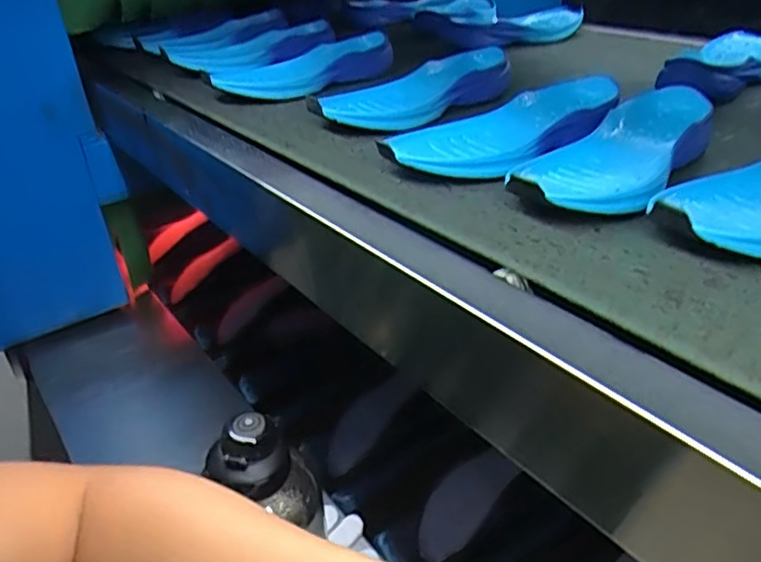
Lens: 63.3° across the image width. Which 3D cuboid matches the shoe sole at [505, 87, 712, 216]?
[{"bbox_3d":[0.204,-0.108,0.527,0.099,0.049,0.256,18,38,37],"label":"shoe sole"}]

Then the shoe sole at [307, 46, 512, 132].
[{"bbox_3d":[0.040,-0.211,0.696,0.106,0.045,0.257,18,38,37],"label":"shoe sole"}]

